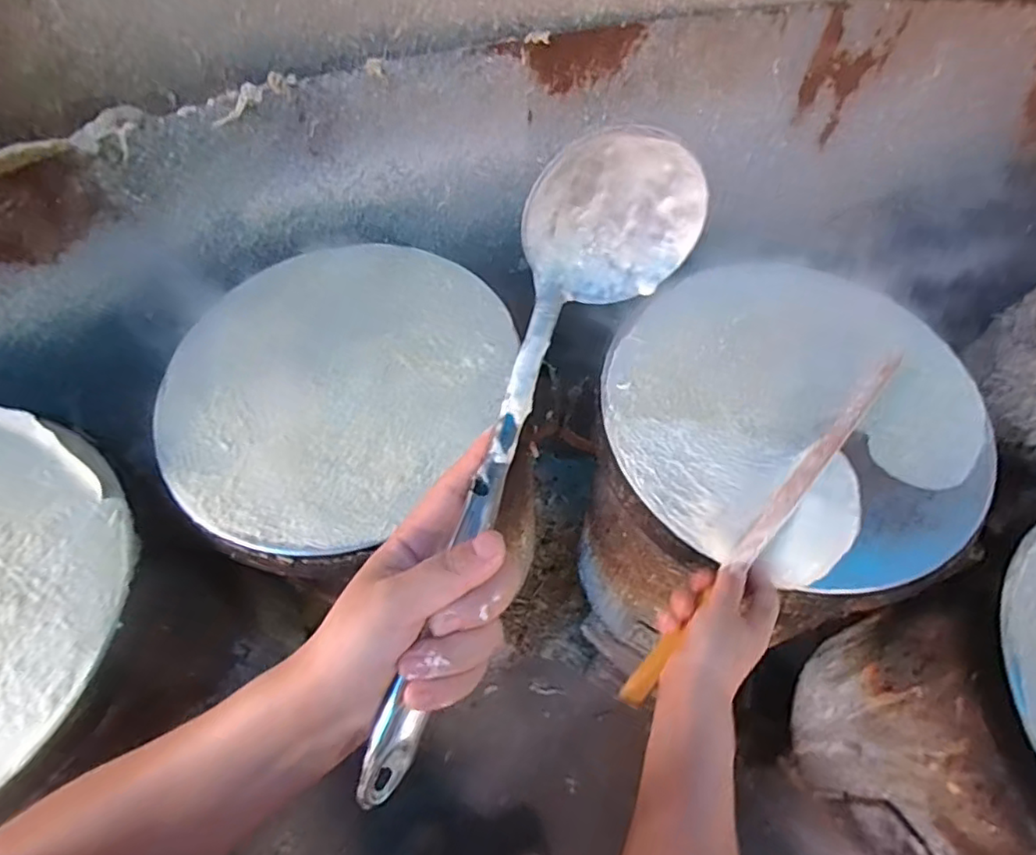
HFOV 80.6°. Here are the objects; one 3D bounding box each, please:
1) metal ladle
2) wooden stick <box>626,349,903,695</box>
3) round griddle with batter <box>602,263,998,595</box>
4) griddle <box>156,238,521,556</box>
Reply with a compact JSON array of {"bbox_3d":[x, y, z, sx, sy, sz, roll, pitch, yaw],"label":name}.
[{"bbox_3d":[0.000,0.014,0.296,0.075,0.070,0.323,21,82,11],"label":"metal ladle"},{"bbox_3d":[0.232,0.073,0.543,0.020,0.024,0.428,40,68,18],"label":"wooden stick"},{"bbox_3d":[0.266,-0.014,0.595,0.355,0.031,0.322,28,67,13],"label":"round griddle with batter"},{"bbox_3d":[-0.197,-0.059,0.638,0.345,0.032,0.354,0,64,0],"label":"griddle"}]

